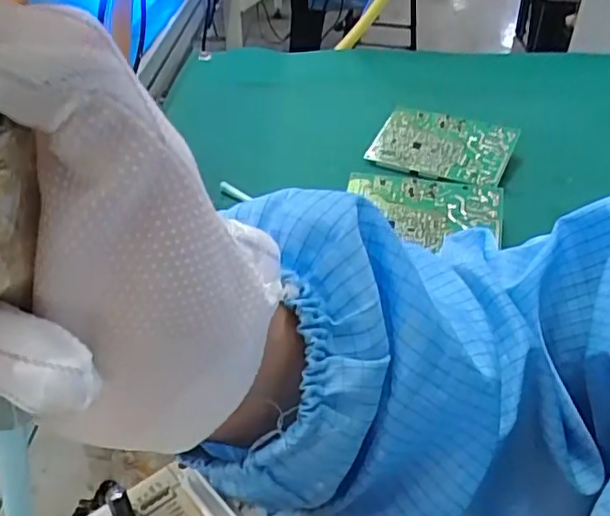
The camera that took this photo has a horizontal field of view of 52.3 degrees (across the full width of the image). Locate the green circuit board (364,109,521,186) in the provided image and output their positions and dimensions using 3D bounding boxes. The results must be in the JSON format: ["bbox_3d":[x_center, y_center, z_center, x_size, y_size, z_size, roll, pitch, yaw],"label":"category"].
[{"bbox_3d":[0.146,-0.123,0.659,0.141,0.018,0.095,14,39,16],"label":"green circuit board"}]

